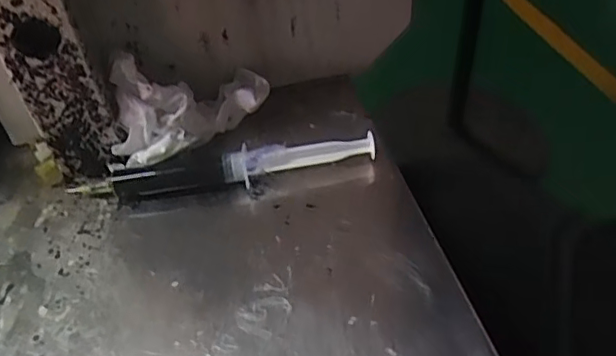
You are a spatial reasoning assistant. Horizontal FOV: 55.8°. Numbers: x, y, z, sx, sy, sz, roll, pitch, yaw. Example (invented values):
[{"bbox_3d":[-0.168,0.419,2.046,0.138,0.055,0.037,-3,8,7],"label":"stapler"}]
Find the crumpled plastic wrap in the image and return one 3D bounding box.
[{"bbox_3d":[-0.072,-0.046,0.348,0.100,0.059,0.040,-29,52,-21],"label":"crumpled plastic wrap"}]

